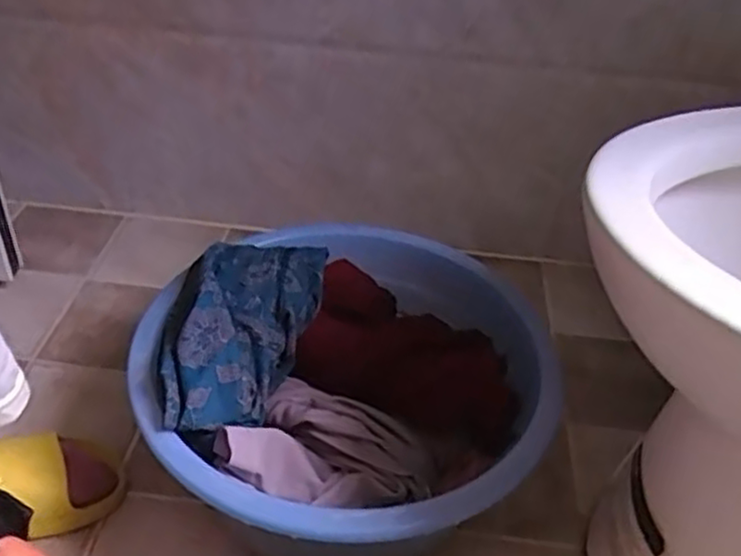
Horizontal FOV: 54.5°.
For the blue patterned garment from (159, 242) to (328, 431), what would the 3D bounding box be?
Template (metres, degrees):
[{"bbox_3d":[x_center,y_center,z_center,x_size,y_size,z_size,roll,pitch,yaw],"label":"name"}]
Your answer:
[{"bbox_3d":[-0.114,0.039,0.617,0.131,0.061,0.214,5,36,-1],"label":"blue patterned garment"}]

